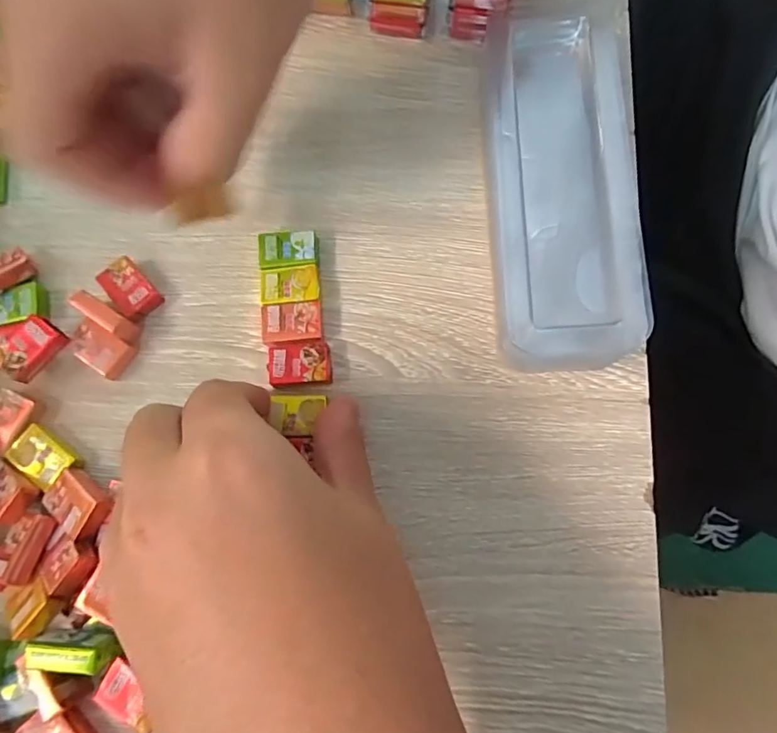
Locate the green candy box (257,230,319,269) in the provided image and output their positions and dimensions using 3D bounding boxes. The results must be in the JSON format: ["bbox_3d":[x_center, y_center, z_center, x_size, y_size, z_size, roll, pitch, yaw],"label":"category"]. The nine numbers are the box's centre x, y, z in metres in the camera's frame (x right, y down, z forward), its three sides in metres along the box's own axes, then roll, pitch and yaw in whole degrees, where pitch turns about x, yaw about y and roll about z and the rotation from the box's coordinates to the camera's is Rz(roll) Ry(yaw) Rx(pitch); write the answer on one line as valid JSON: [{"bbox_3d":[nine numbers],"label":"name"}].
[{"bbox_3d":[-0.044,-0.051,0.221,0.027,0.010,0.017,-1,77,2],"label":"green candy box"}]

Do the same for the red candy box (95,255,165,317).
[{"bbox_3d":[-0.115,-0.035,0.221,0.017,0.008,0.027,-44,79,-8],"label":"red candy box"}]

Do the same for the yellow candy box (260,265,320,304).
[{"bbox_3d":[-0.043,-0.035,0.217,0.026,0.008,0.016,-3,77,2],"label":"yellow candy box"}]

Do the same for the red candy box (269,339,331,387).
[{"bbox_3d":[-0.037,0.000,0.209,0.026,0.008,0.019,-7,77,1],"label":"red candy box"}]

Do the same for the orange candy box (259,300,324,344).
[{"bbox_3d":[-0.042,-0.018,0.213,0.027,0.008,0.018,-3,77,2],"label":"orange candy box"}]

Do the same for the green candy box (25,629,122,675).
[{"bbox_3d":[-0.110,0.100,0.174,0.029,0.015,0.010,6,77,4],"label":"green candy box"}]

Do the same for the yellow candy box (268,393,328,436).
[{"bbox_3d":[-0.037,0.020,0.202,0.022,0.004,0.017,1,75,0],"label":"yellow candy box"}]

